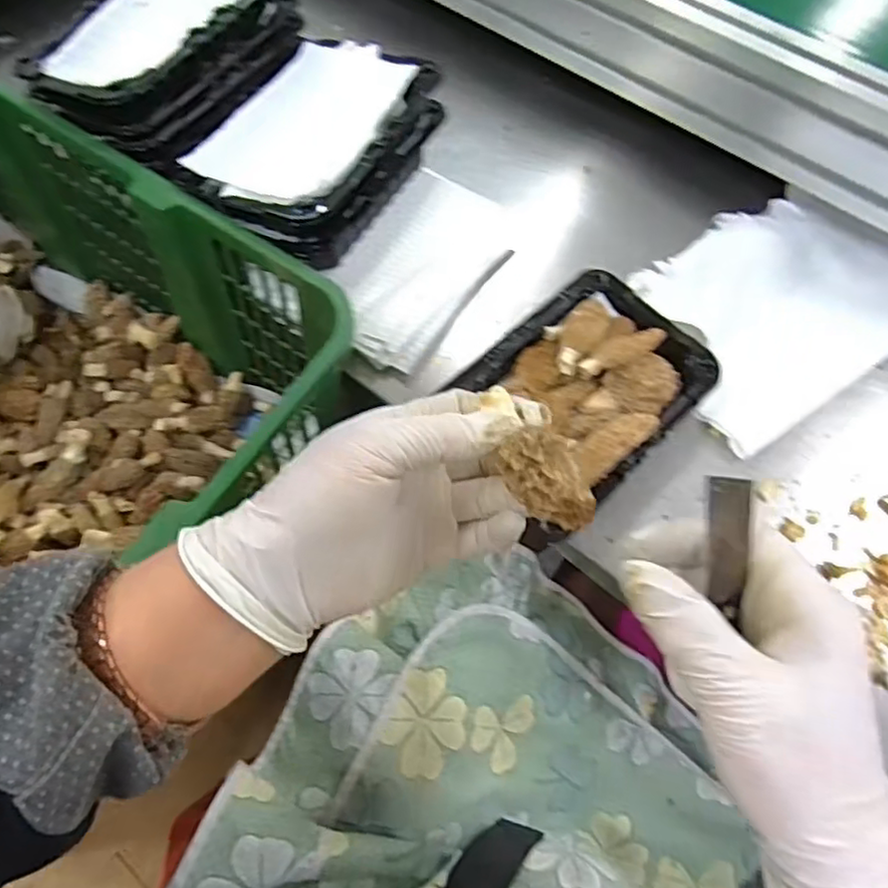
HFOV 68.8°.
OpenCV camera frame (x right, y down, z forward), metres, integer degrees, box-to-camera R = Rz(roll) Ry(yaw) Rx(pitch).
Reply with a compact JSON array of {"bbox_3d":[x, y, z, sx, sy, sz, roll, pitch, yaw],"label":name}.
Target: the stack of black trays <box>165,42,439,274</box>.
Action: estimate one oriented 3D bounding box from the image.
[{"bbox_3d":[-0.094,-0.219,0.480,0.131,0.075,0.186,28,68,11],"label":"stack of black trays"}]

